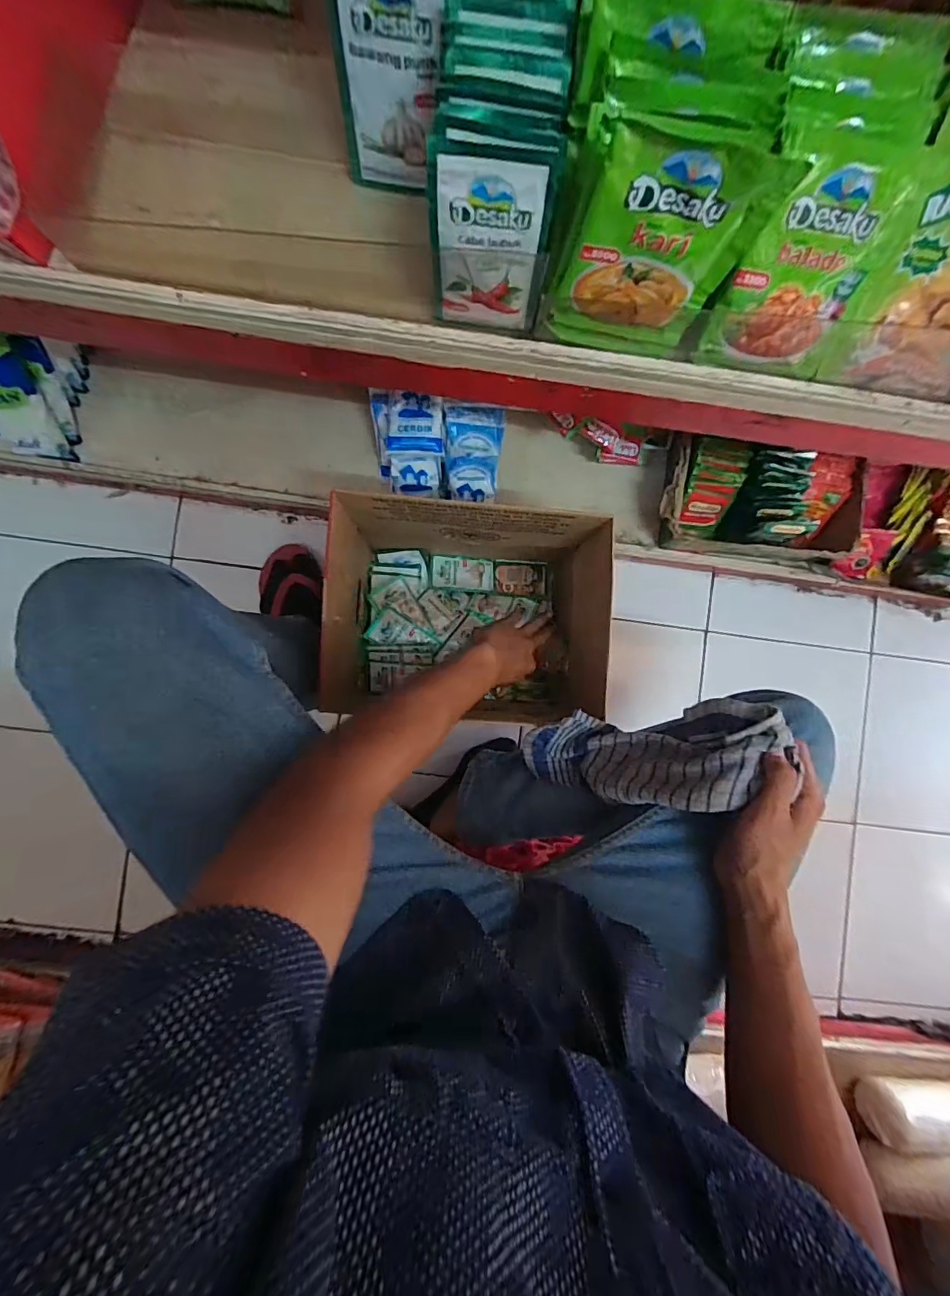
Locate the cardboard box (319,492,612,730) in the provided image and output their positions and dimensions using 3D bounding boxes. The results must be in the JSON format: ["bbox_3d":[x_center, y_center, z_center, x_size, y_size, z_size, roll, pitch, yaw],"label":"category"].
[{"bbox_3d":[-0.016,-0.042,0.667,0.319,0.262,0.240,6,88,-4],"label":"cardboard box"}]

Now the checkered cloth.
[{"bbox_3d":[0.158,0.107,0.488,0.059,0.264,0.084,-15,90,-44],"label":"checkered cloth"}]

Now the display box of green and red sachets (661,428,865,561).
[{"bbox_3d":[0.421,-0.217,0.724,0.287,0.102,0.163,13,88,-4],"label":"display box of green and red sachets"}]

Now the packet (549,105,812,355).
[{"bbox_3d":[0.094,-0.212,0.267,0.092,0.116,0.017,10,88,-4],"label":"packet"}]

